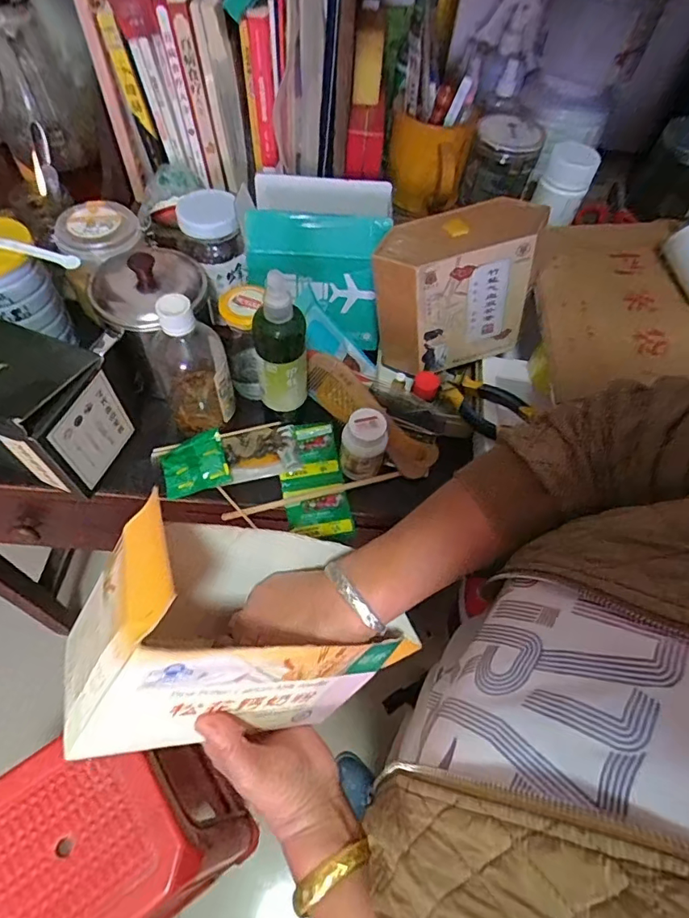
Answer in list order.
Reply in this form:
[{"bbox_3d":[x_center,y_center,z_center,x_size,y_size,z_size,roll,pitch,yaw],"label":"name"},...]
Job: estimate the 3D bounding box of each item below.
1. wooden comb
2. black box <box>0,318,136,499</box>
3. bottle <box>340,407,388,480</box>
[{"bbox_3d":[0.027,-0.053,0.588,0.189,0.053,0.014,40,21,9],"label":"wooden comb"},{"bbox_3d":[-0.338,-0.060,0.515,0.173,0.135,0.108,19,59,6],"label":"black box"},{"bbox_3d":[0.021,-0.013,0.550,0.047,0.084,0.040,14,59,4],"label":"bottle"}]

